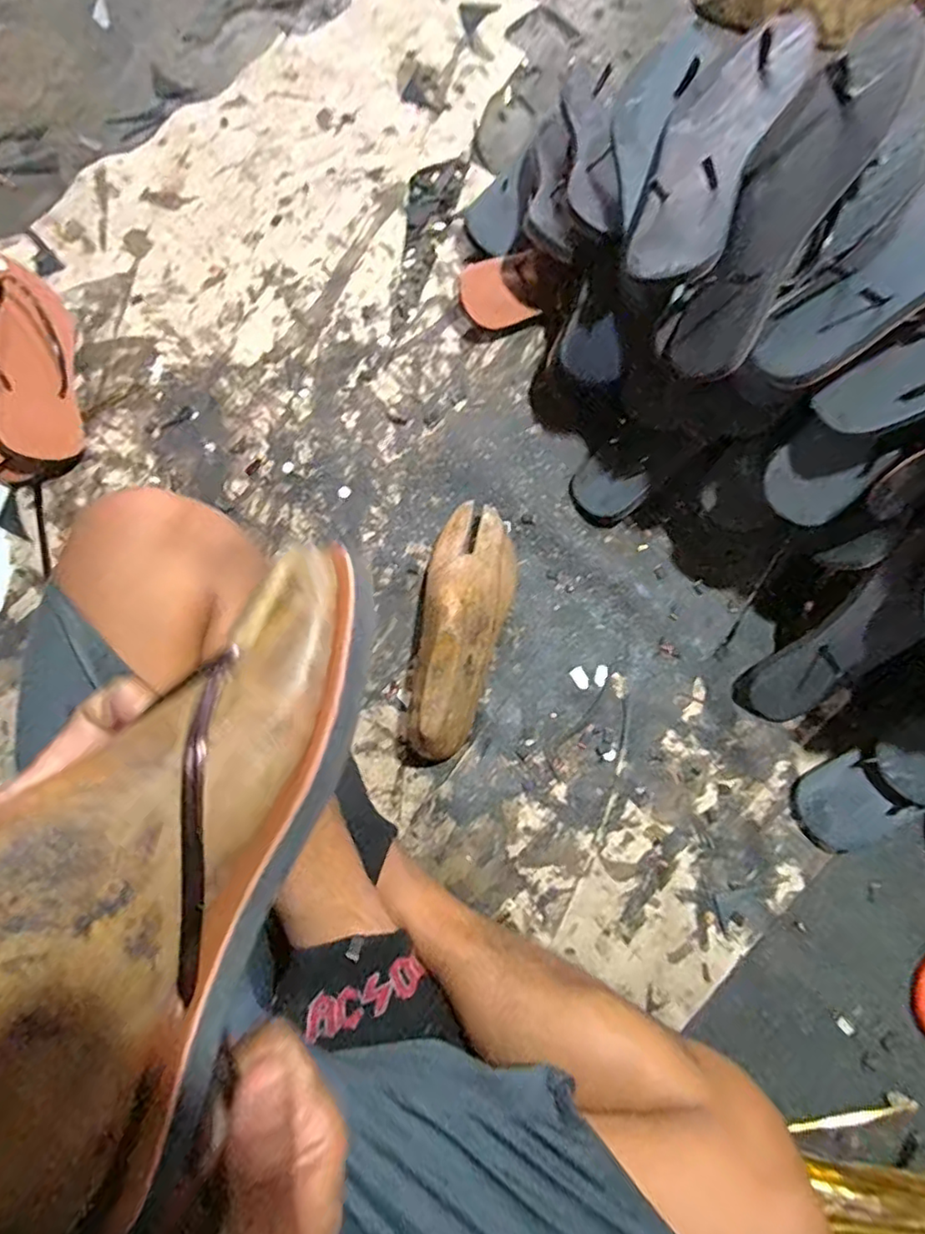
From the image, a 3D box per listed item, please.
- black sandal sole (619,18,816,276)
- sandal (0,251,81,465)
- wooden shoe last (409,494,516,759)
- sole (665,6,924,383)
[{"bbox_3d":[0.197,-0.376,0.491,0.095,0.022,0.231,25,86,35],"label":"black sandal sole"},{"bbox_3d":[-0.455,-0.271,0.629,0.094,0.048,0.238,-7,79,-38],"label":"sandal"},{"bbox_3d":[0.001,0.004,0.556,0.079,0.086,0.239,8,76,2],"label":"wooden shoe last"},{"bbox_3d":[0.229,-0.298,0.453,0.090,0.016,0.235,50,122,45],"label":"sole"}]

